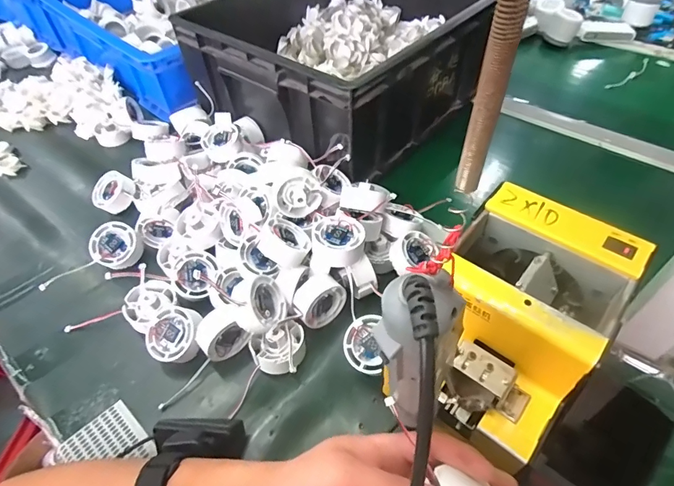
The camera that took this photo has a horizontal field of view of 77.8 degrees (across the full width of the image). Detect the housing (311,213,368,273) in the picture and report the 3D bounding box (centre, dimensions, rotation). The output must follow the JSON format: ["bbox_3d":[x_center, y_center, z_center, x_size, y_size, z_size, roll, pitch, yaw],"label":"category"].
[{"bbox_3d":[0.001,0.000,0.446,0.053,0.035,0.054,-2,49,2],"label":"housing"}]

